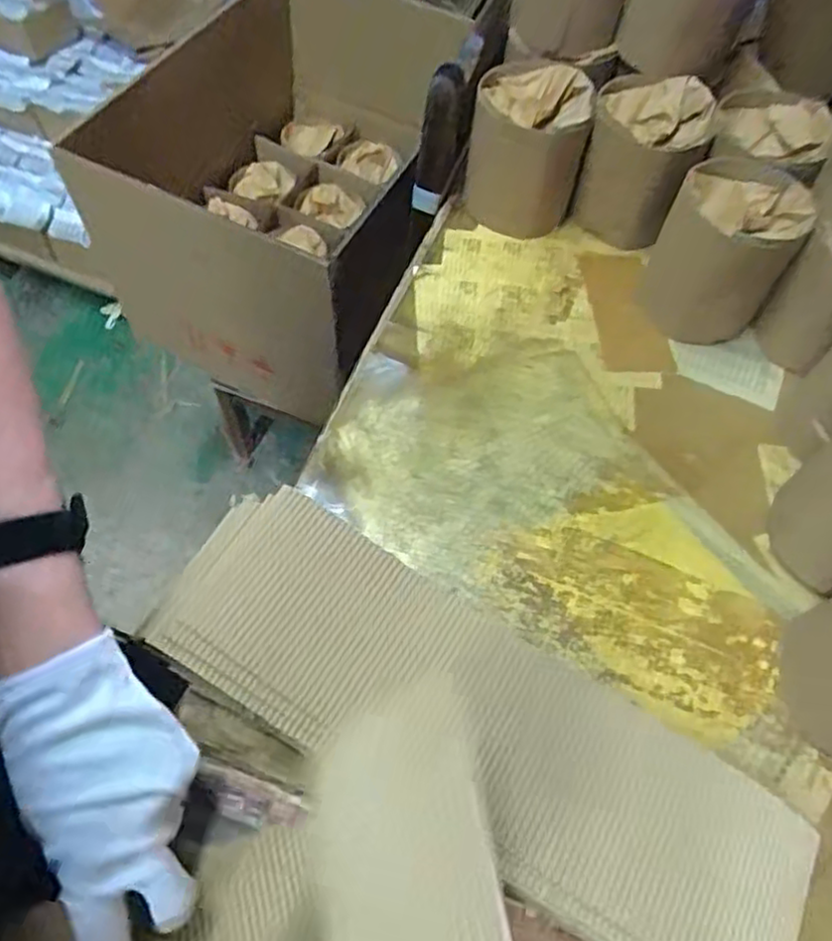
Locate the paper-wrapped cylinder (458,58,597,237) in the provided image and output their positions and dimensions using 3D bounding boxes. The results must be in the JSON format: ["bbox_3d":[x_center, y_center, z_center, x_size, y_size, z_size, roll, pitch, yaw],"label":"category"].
[{"bbox_3d":[0.102,-0.301,0.651,0.102,0.108,0.096,12,60,4],"label":"paper-wrapped cylinder"}]

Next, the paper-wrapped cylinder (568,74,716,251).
[{"bbox_3d":[0.203,-0.283,0.640,0.101,0.117,0.088,24,61,10],"label":"paper-wrapped cylinder"}]

